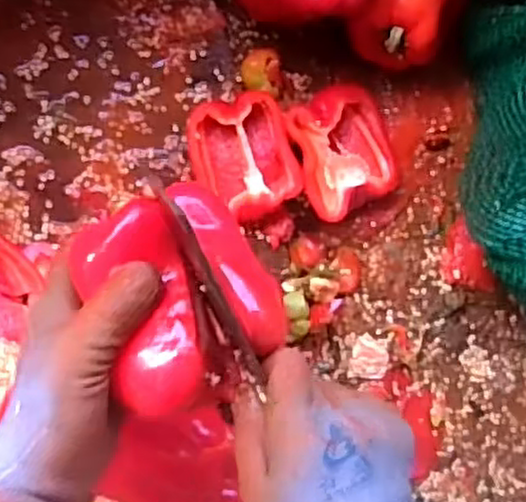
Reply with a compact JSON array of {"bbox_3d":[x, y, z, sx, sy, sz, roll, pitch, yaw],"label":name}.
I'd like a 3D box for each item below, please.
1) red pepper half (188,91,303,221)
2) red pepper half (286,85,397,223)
[{"bbox_3d":[-0.015,-0.069,0.533,0.070,0.029,0.086,-18,94,-9],"label":"red pepper half"},{"bbox_3d":[0.061,-0.078,0.548,0.079,0.034,0.092,-20,94,-9],"label":"red pepper half"}]

